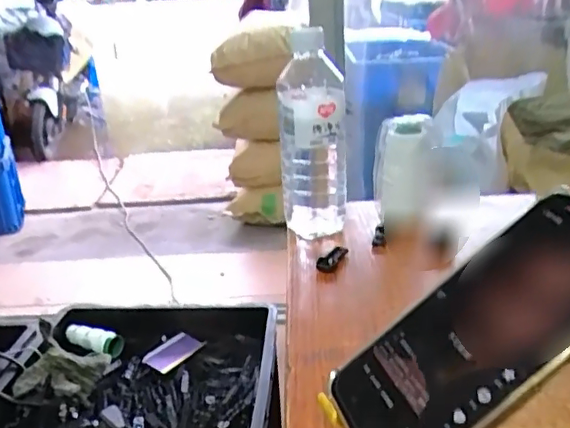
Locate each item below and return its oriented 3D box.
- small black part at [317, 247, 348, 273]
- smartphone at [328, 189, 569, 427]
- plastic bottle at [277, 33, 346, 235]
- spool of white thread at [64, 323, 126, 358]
[{"bbox_3d":[0.046,0.043,0.553,0.012,0.013,0.042,11,26,30],"label":"small black part"},{"bbox_3d":[0.098,0.057,0.283,0.166,0.008,0.080,-41,29,2],"label":"smartphone"},{"bbox_3d":[0.029,-0.080,0.601,0.066,0.208,0.064,-1,22,4],"label":"plastic bottle"},{"bbox_3d":[-0.342,0.229,1.016,0.122,0.032,0.045,5,24,22],"label":"spool of white thread"}]

